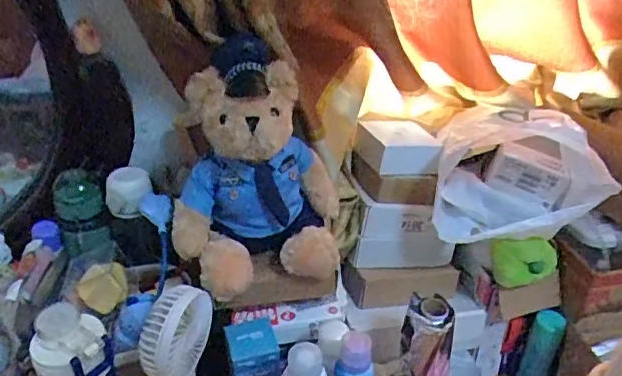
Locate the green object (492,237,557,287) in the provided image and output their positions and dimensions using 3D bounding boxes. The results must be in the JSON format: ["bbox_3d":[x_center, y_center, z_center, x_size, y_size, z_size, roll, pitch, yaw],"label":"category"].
[{"bbox_3d":[0.297,0.098,0.775,0.096,0.072,0.041,-2,32,-5],"label":"green object"}]

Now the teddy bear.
[{"bbox_3d":[-0.061,-0.022,0.637,0.186,0.222,0.163,-2,32,-5],"label":"teddy bear"}]

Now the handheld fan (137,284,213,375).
[{"bbox_3d":[-0.142,0.194,0.616,0.055,0.194,0.084,1,32,0],"label":"handheld fan"}]

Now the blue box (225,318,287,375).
[{"bbox_3d":[-0.068,0.217,0.680,0.058,0.102,0.064,-8,33,-15],"label":"blue box"}]

